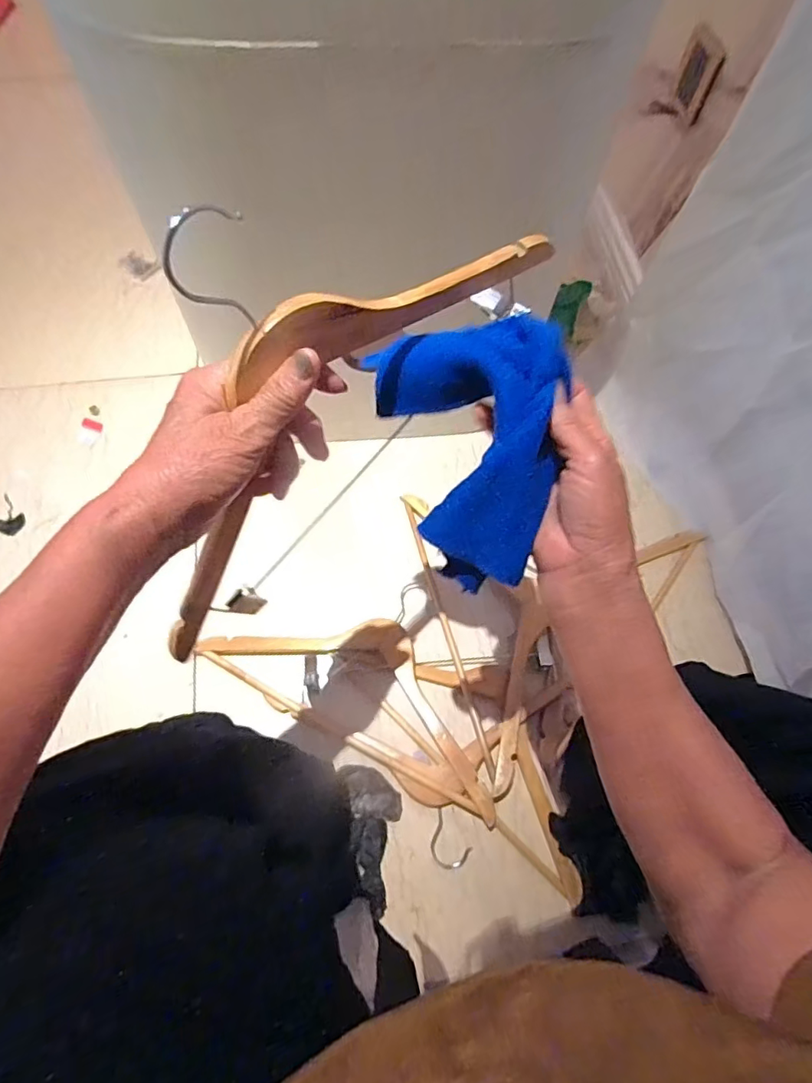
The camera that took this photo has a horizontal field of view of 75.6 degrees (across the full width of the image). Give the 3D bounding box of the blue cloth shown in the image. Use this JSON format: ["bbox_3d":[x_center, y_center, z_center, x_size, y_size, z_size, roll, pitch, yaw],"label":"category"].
[{"bbox_3d":[0.047,-0.059,0.331,0.119,0.027,0.168,-14,90,23],"label":"blue cloth"}]

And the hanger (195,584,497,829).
[{"bbox_3d":[-0.036,0.156,0.674,0.400,0.028,0.205,28,68,9],"label":"hanger"}]

